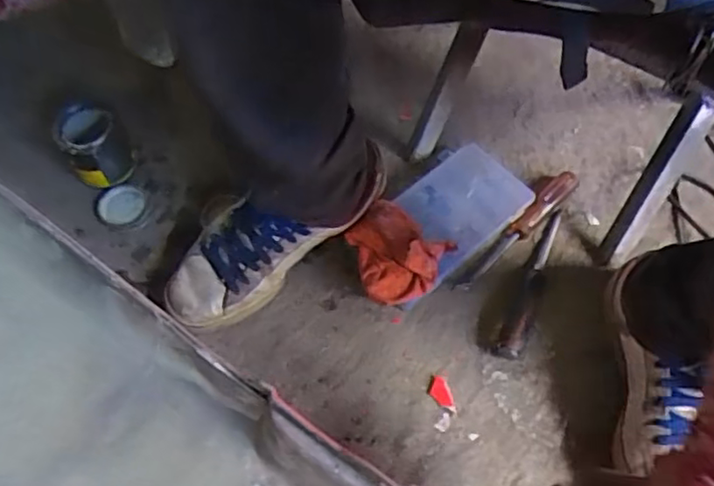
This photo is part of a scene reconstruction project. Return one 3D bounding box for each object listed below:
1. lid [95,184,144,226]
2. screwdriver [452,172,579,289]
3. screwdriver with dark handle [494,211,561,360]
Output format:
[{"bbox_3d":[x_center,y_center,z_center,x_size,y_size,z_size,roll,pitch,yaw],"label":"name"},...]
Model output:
[{"bbox_3d":[-0.271,-0.043,0.718,0.051,0.013,0.048,0,61,0],"label":"lid"},{"bbox_3d":[0.184,-0.015,0.714,0.025,0.022,0.199,41,69,19],"label":"screwdriver"},{"bbox_3d":[0.196,0.043,0.687,0.027,0.023,0.198,24,64,12],"label":"screwdriver with dark handle"}]

